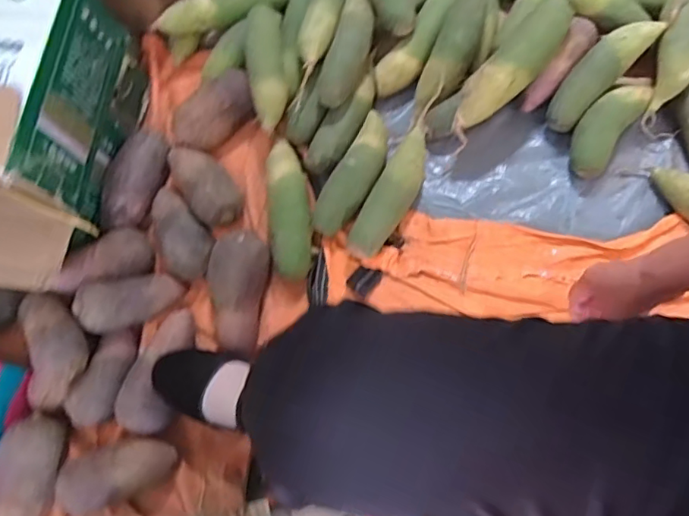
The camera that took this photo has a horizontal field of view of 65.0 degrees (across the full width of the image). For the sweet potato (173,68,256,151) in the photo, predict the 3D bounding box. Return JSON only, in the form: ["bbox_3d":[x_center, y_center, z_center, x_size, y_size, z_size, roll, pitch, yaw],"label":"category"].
[{"bbox_3d":[-0.197,-0.226,0.815,0.080,0.055,0.142,42,84,12],"label":"sweet potato"}]

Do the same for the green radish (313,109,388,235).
[{"bbox_3d":[0.019,-0.126,0.764,0.059,0.048,0.205,25,80,10],"label":"green radish"}]

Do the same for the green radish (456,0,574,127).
[{"bbox_3d":[0.243,-0.278,0.761,0.076,0.069,0.255,33,82,11],"label":"green radish"}]

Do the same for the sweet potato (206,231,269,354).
[{"bbox_3d":[-0.143,0.041,0.717,0.073,0.058,0.159,3,77,6],"label":"sweet potato"}]

